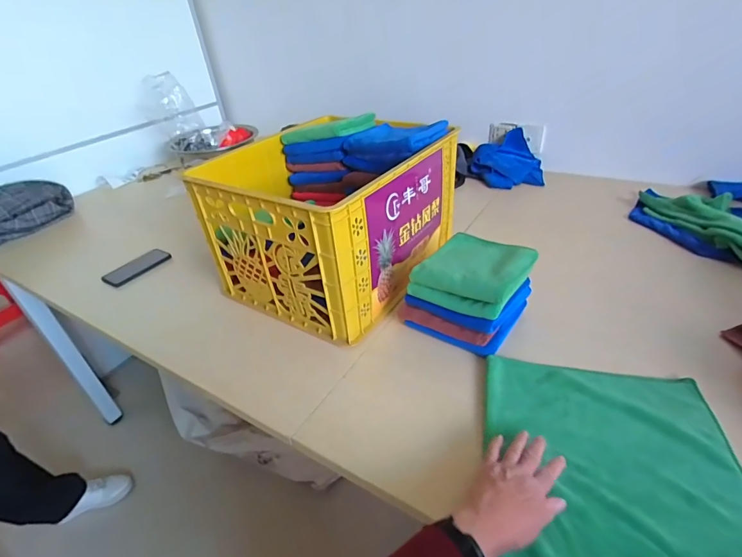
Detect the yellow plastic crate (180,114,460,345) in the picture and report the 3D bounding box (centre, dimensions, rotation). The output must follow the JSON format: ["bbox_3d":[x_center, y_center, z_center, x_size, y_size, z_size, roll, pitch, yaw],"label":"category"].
[{"bbox_3d":[-0.089,-0.146,0.896,0.391,0.268,0.429,16,41,29],"label":"yellow plastic crate"}]

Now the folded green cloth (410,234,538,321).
[{"bbox_3d":[0.182,-0.018,0.710,0.166,0.057,0.163,20,43,33],"label":"folded green cloth"}]

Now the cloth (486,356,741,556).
[{"bbox_3d":[0.322,0.245,0.540,0.311,0.016,0.328,5,36,10],"label":"cloth"}]

